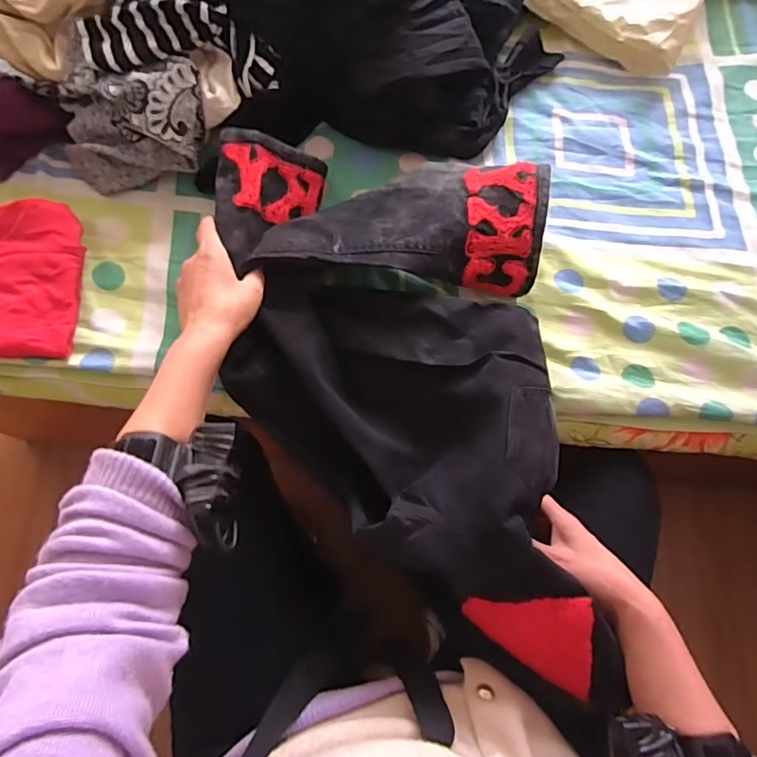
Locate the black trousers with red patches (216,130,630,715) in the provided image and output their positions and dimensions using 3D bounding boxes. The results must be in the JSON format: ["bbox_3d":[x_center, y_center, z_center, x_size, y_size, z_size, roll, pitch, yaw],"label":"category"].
[{"bbox_3d":[0.014,0.006,0.496,0.344,0.111,0.527,-3,71,-3],"label":"black trousers with red patches"}]

